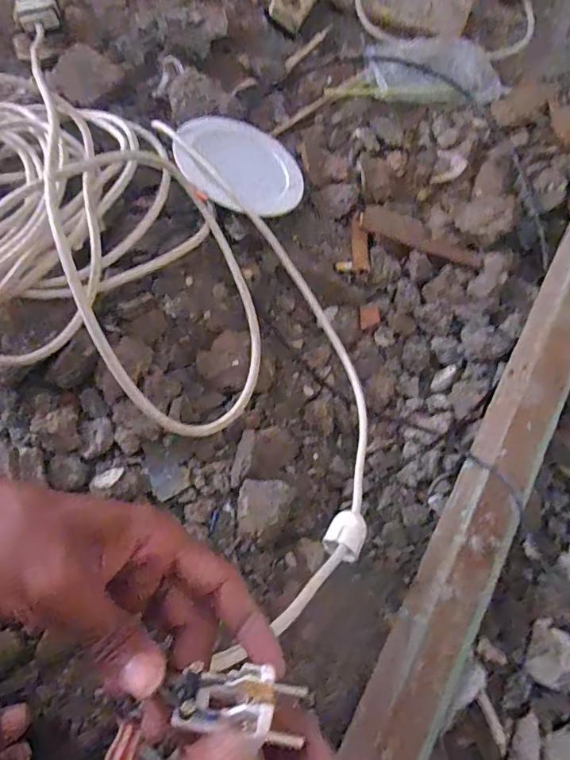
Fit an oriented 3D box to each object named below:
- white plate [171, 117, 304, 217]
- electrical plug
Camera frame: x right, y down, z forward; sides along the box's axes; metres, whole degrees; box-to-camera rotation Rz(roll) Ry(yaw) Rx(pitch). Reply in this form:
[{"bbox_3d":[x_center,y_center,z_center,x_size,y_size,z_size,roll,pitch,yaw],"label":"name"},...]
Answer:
[{"bbox_3d":[-0.061,-0.302,0.684,0.174,0.016,0.166,10,60,-18],"label":"white plate"},{"bbox_3d":[-0.019,0.137,0.207,0.051,0.018,0.025,4,69,3],"label":"electrical plug"}]

